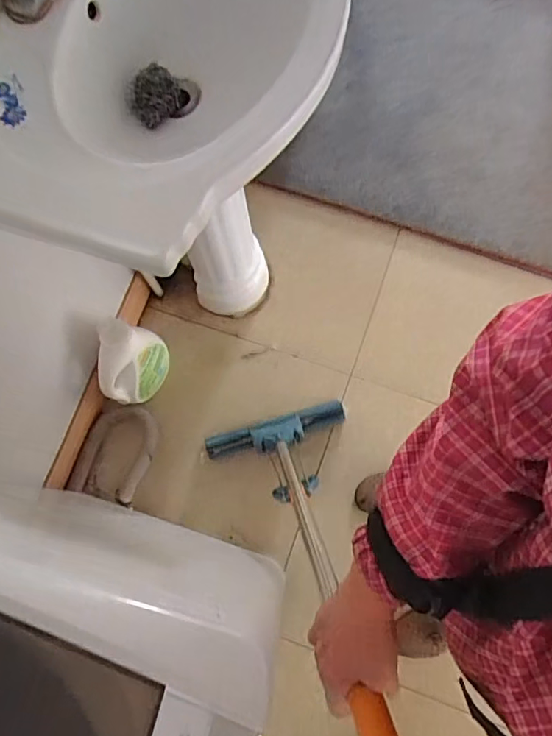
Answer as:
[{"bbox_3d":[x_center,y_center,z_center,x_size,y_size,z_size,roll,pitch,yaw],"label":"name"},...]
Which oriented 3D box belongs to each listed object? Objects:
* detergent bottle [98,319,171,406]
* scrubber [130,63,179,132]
[{"bbox_3d":[-0.307,-0.009,1.164,0.086,0.274,0.171,25,76,7],"label":"detergent bottle"},{"bbox_3d":[-0.168,-0.369,0.728,0.052,0.047,0.074,25,77,7],"label":"scrubber"}]

